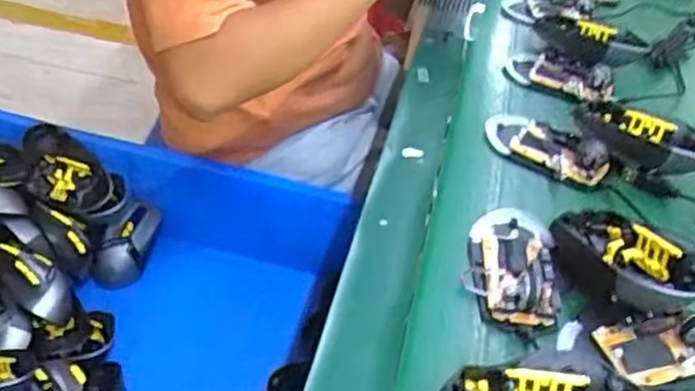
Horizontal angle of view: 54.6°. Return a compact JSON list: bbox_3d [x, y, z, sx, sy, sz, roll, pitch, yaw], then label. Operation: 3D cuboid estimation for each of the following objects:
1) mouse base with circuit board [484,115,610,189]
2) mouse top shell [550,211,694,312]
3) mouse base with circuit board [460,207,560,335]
[{"bbox_3d":[0.171,-0.048,0.582,0.110,0.027,0.057,36,49,28],"label":"mouse base with circuit board"},{"bbox_3d":[0.194,0.043,0.463,0.067,0.046,0.110,-14,45,-20],"label":"mouse top shell"},{"bbox_3d":[0.117,0.042,0.475,0.062,0.026,0.115,11,42,6],"label":"mouse base with circuit board"}]

